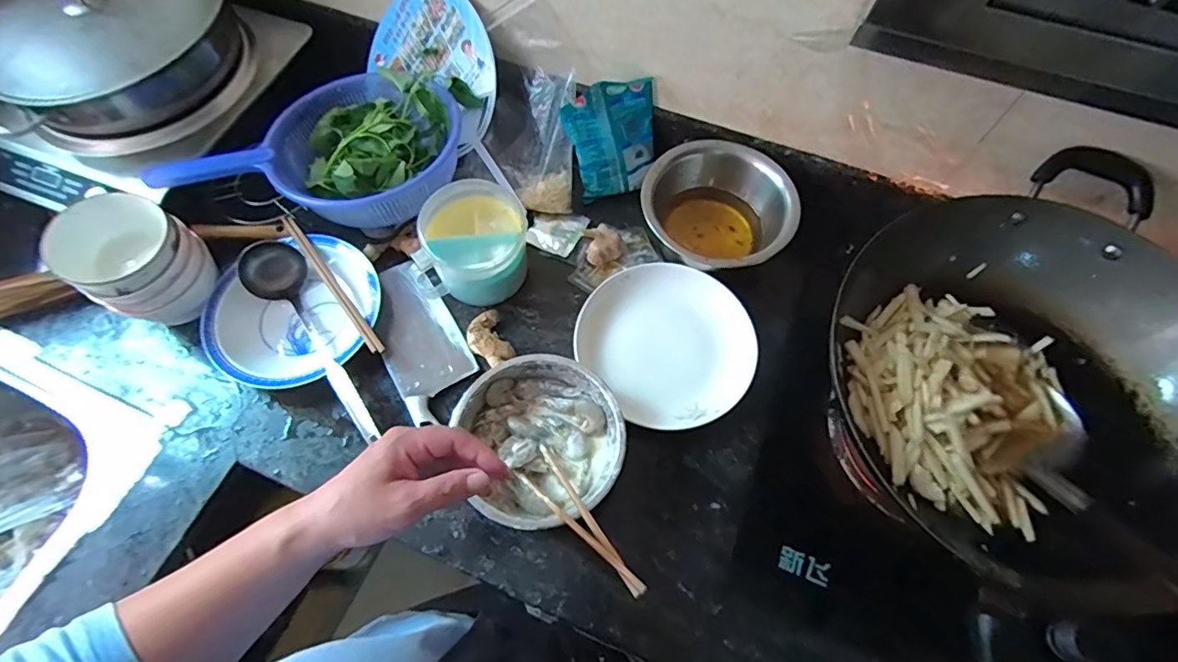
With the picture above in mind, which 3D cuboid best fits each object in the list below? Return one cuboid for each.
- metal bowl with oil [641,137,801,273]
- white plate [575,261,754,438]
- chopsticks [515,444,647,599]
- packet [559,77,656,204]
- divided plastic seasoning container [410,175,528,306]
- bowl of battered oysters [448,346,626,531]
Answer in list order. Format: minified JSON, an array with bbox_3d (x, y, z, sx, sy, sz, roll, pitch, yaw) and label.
[{"bbox_3d":[0.163,-0.152,0.667,0.178,0.100,0.149,37,70,15],"label":"metal bowl with oil"},{"bbox_3d":[0.090,0.015,0.632,0.185,0.044,0.201,0,65,0],"label":"white plate"},{"bbox_3d":[-0.010,0.174,0.490,0.038,0.025,0.199,-35,30,-16],"label":"chopsticks"},{"bbox_3d":[0.035,-0.249,0.698,0.115,0.144,0.024,-21,39,-2],"label":"packet"},{"bbox_3d":[-0.145,-0.104,0.648,0.136,0.104,0.109,-11,65,-6],"label":"divided plastic seasoning container"},{"bbox_3d":[-0.044,0.117,0.569,0.149,0.076,0.163,0,65,0],"label":"bowl of battered oysters"}]

